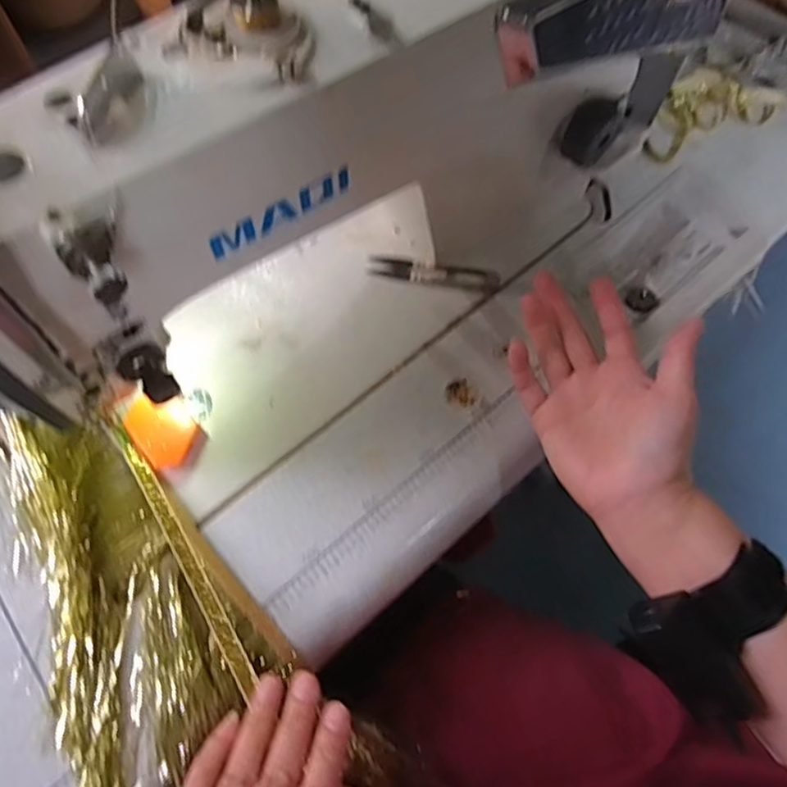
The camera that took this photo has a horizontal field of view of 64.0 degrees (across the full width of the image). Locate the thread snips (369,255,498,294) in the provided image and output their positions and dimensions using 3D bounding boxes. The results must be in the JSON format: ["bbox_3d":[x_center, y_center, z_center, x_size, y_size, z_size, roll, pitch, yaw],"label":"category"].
[{"bbox_3d":[0.031,-0.093,0.490,0.102,0.006,0.021,13,65,7],"label":"thread snips"}]

